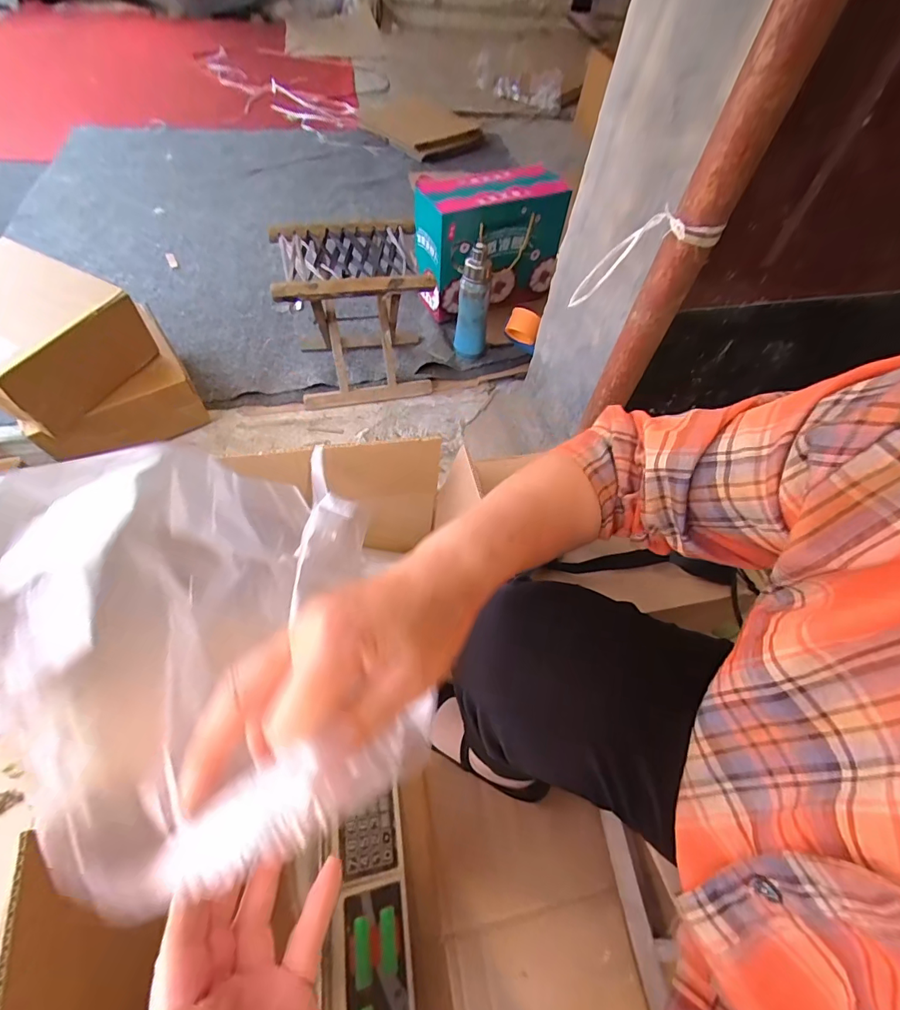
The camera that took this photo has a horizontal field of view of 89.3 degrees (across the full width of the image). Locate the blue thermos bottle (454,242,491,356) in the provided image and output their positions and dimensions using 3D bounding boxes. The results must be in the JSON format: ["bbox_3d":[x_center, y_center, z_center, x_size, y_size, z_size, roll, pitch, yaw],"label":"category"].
[{"bbox_3d":[0.052,-0.430,1.007,0.071,0.237,0.058,6,56,-2],"label":"blue thermos bottle"}]

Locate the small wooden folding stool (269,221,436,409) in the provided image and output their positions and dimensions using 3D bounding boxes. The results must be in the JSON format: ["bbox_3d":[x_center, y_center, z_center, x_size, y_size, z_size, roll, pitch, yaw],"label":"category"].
[{"bbox_3d":[-0.189,-0.390,0.929,0.274,0.262,0.228,-8,58,-11],"label":"small wooden folding stool"}]

